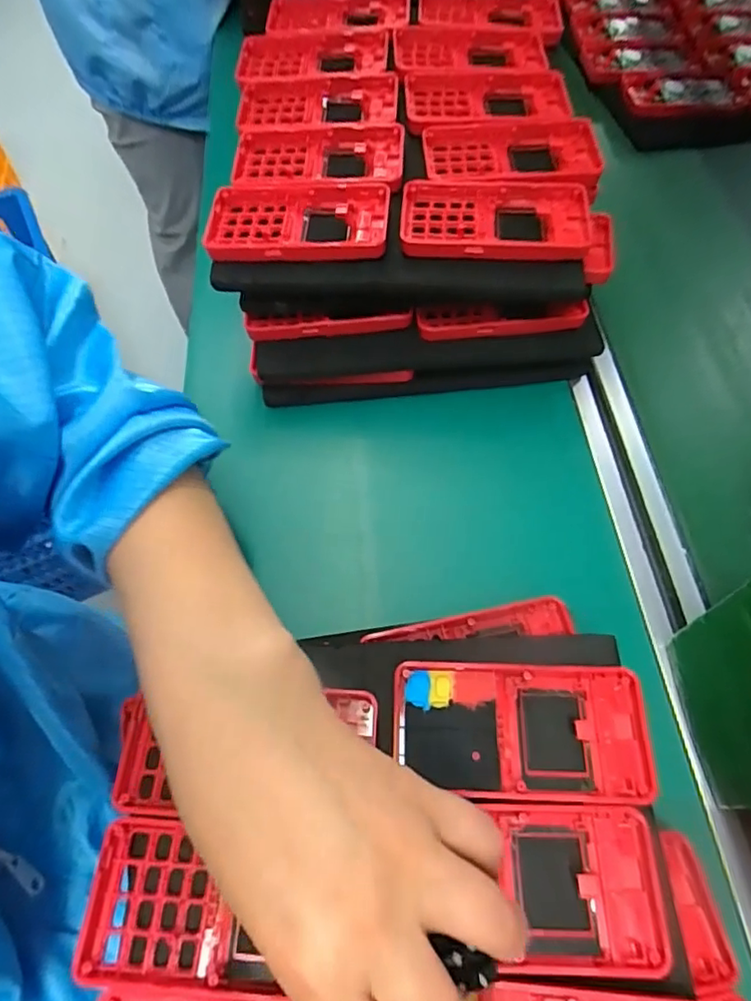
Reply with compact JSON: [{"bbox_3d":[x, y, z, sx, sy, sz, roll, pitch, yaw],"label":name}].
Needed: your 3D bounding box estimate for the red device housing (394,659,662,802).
[{"bbox_3d":[0.072,0.114,0.288,0.124,0.013,0.062,2,61,1],"label":"red device housing"}]

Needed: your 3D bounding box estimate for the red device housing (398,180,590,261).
[{"bbox_3d":[0.081,-0.193,0.396,0.126,0.013,0.072,6,61,3],"label":"red device housing"}]

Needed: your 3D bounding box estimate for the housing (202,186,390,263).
[{"bbox_3d":[-0.054,-0.190,0.395,0.123,0.008,0.061,0,61,0],"label":"housing"}]

